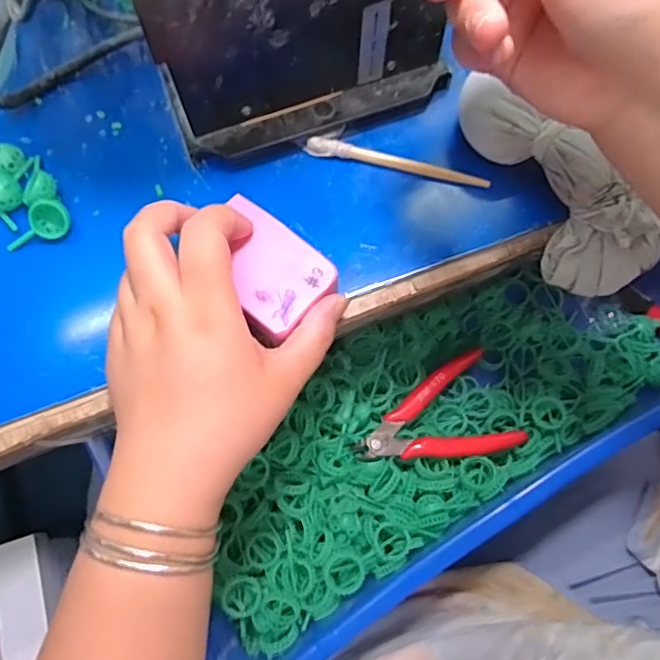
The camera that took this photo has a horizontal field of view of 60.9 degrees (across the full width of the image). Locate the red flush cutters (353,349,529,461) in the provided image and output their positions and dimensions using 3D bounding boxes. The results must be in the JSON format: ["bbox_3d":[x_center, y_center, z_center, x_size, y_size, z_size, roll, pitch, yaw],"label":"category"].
[{"bbox_3d":[0.075,0.069,0.402,0.114,0.017,0.072,-25,73,-8],"label":"red flush cutters"}]

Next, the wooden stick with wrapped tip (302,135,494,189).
[{"bbox_3d":[0.038,-0.095,0.318,0.104,0.009,0.008,13,72,4],"label":"wooden stick with wrapped tip"}]

